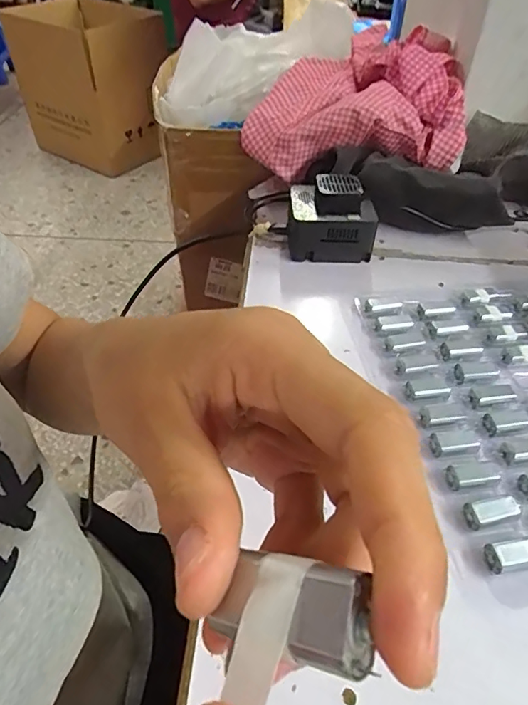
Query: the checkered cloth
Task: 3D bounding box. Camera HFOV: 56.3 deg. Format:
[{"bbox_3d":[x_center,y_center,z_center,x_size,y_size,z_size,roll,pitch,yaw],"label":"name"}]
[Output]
[{"bbox_3d":[0.098,-0.284,0.574,0.237,0.118,0.169,2,45,-2],"label":"checkered cloth"}]

